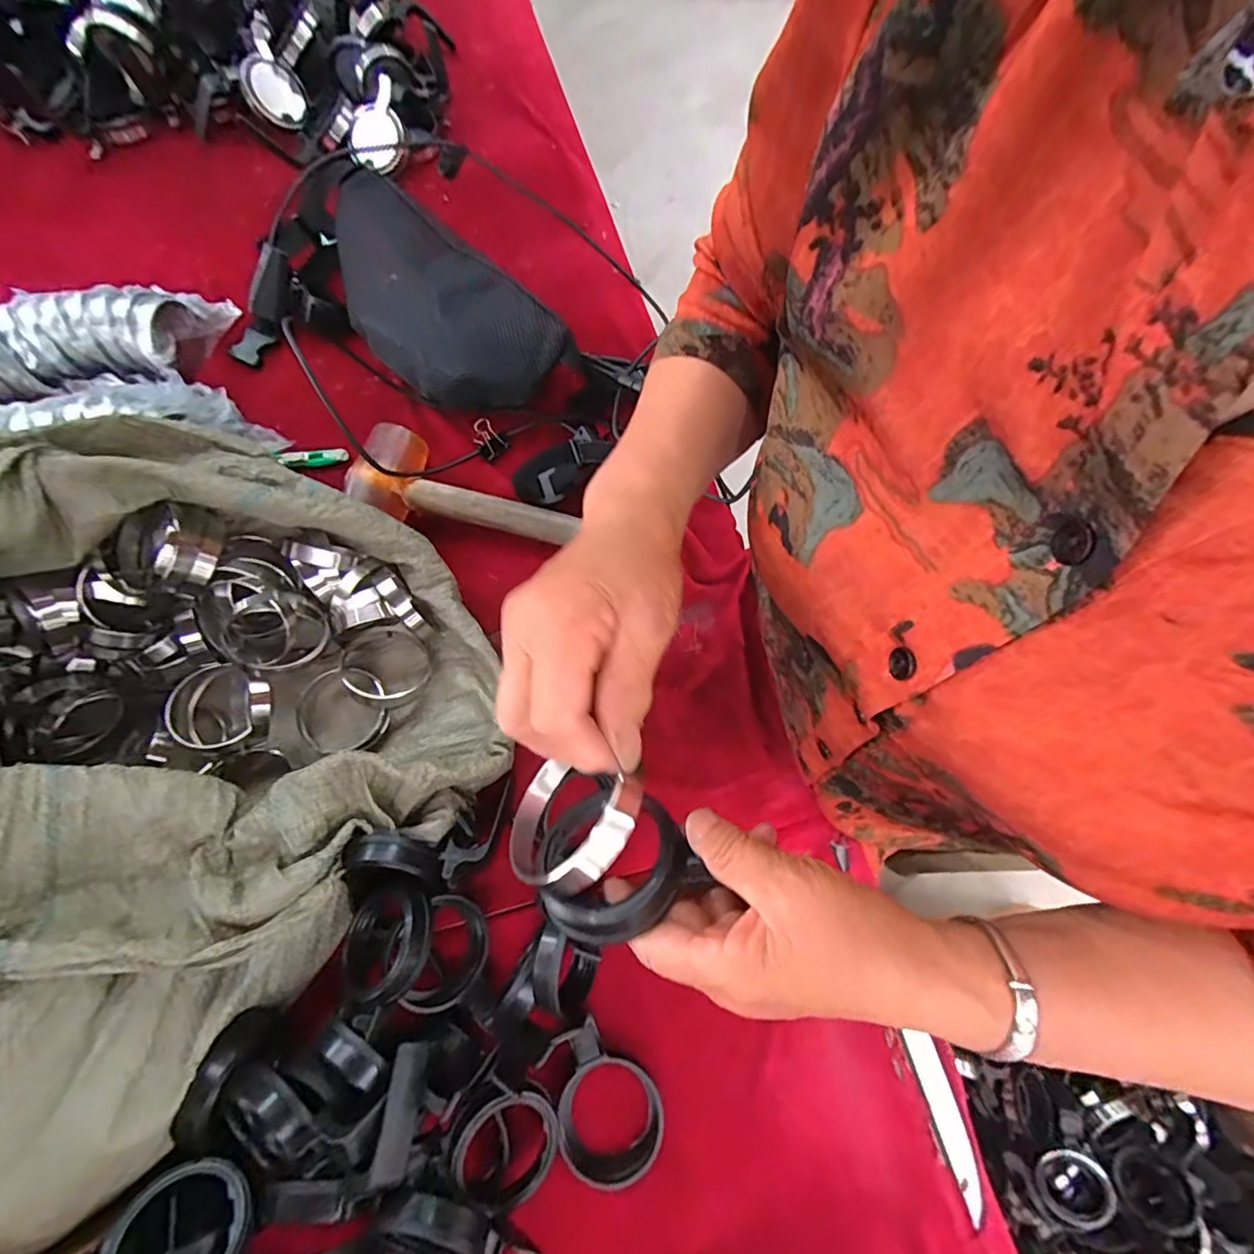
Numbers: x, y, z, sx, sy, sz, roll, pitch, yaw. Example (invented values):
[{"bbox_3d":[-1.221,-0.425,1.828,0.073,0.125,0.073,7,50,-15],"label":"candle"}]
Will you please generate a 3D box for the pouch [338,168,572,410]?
[{"bbox_3d":[-0.186,-0.296,0.533,0.272,0.092,0.113,42,77,12],"label":"pouch"}]

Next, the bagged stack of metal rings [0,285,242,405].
[{"bbox_3d":[-0.574,-0.279,0.549,0.312,0.057,0.112,-10,72,-3],"label":"bagged stack of metal rings"}]

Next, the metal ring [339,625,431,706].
[{"bbox_3d":[-0.206,0.033,0.478,0.069,0.025,0.070,-38,76,-11],"label":"metal ring"}]

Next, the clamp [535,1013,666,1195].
[{"bbox_3d":[-0.015,0.322,0.380,0.066,0.023,0.095,-22,73,-7],"label":"clamp"}]

